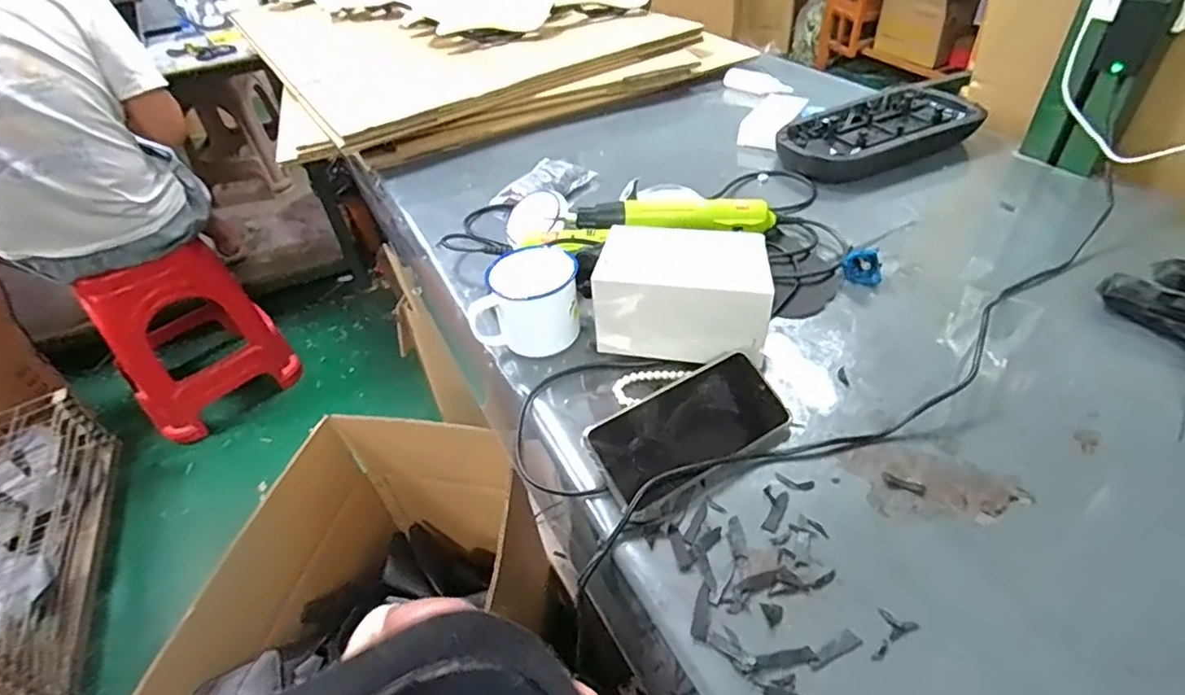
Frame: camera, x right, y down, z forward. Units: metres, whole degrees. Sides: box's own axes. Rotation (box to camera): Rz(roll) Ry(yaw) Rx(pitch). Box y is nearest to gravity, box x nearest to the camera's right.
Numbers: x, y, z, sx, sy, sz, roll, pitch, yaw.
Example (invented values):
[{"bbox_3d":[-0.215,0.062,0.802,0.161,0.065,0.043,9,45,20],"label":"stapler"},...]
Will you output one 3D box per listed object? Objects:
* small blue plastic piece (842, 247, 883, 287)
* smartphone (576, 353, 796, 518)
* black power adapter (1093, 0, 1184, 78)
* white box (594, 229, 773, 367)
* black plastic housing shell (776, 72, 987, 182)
[{"bbox_3d":[0.289,-0.086,0.641,0.039,0.030,0.027,10,45,17],"label":"small blue plastic piece"},{"bbox_3d":[0.080,0.065,0.490,0.164,0.005,0.079,-26,71,-21],"label":"smartphone"},{"bbox_3d":[0.564,-0.326,0.621,0.047,0.079,0.026,26,52,31],"label":"black power adapter"},{"bbox_3d":[0.086,-0.049,0.571,0.156,0.097,0.091,8,44,13],"label":"white box"},{"bbox_3d":[0.415,-0.310,0.865,0.306,0.043,0.149,-20,44,-15],"label":"black plastic housing shell"}]

